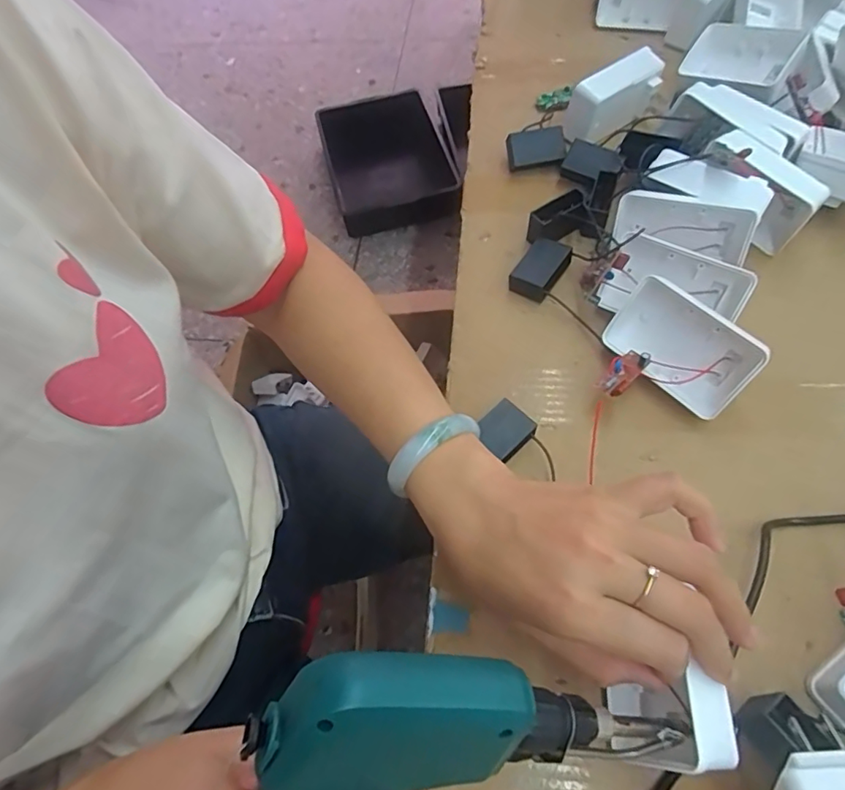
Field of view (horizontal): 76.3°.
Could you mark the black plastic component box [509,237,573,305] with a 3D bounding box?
[{"bbox_3d":[0.090,-0.096,0.416,0.033,0.020,0.046,29,66,19],"label":"black plastic component box"}]

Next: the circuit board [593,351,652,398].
[{"bbox_3d":[0.132,-0.015,0.355,0.020,0.005,0.041,28,59,37],"label":"circuit board"}]

